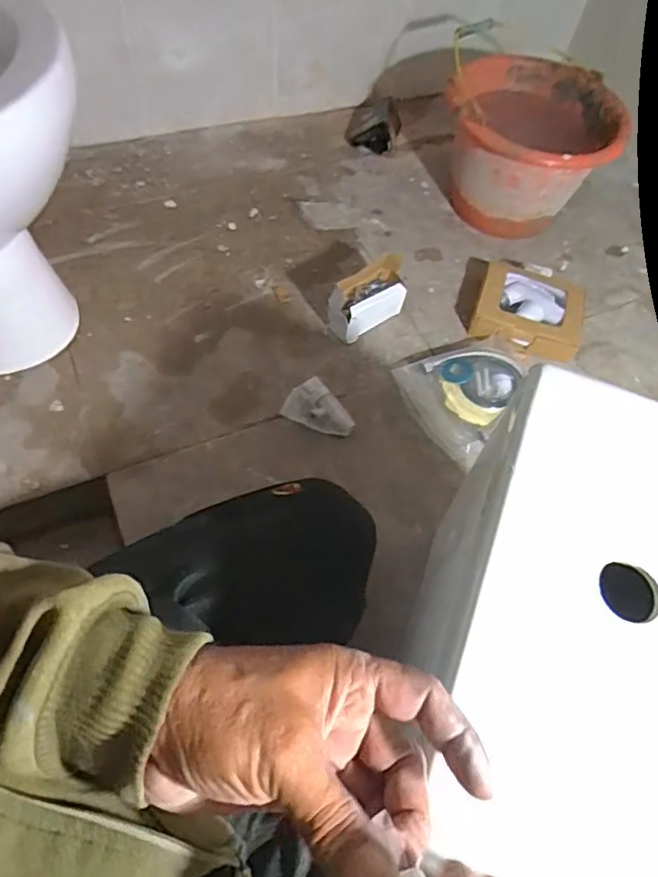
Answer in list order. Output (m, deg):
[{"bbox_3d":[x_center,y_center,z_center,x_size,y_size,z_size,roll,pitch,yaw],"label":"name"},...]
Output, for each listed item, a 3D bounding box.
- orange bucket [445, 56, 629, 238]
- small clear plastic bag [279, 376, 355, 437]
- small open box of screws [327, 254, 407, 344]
[{"bbox_3d":[0.320,-0.481,1.003,0.243,0.194,0.252,2,59,-3],"label":"orange bucket"},{"bbox_3d":[-0.015,-0.033,0.808,0.065,0.032,0.089,-39,70,-24],"label":"small clear plastic bag"},{"bbox_3d":[0.061,-0.210,0.887,0.139,0.088,0.061,-32,67,-21],"label":"small open box of screws"}]

